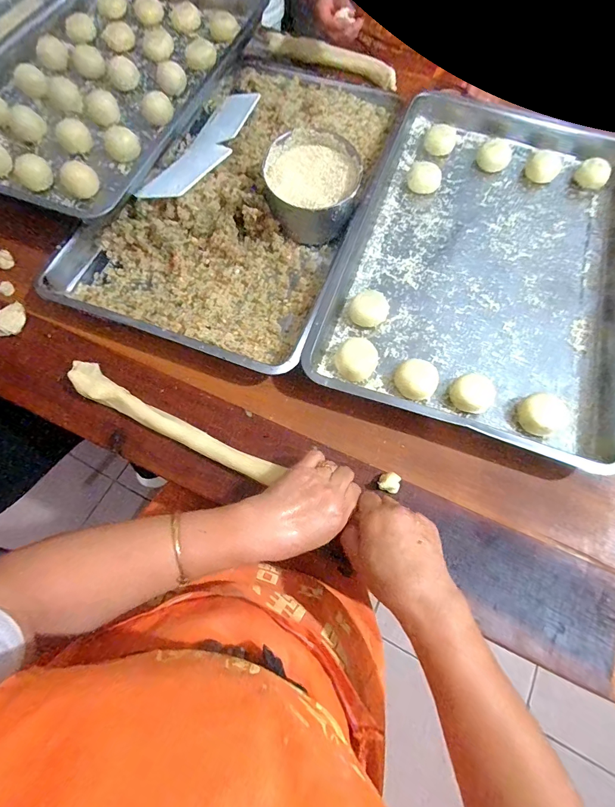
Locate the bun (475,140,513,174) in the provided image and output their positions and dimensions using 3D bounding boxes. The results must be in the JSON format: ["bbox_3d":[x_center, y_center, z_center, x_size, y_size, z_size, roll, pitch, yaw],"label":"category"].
[{"bbox_3d":[0.317,-0.420,0.644,0.052,0.026,0.052,31,71,11],"label":"bun"}]

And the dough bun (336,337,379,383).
[{"bbox_3d":[0.065,-0.057,0.491,0.048,0.029,0.052,0,68,0],"label":"dough bun"}]

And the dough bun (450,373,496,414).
[{"bbox_3d":[0.207,-0.011,0.478,0.050,0.031,0.045,40,73,15],"label":"dough bun"}]

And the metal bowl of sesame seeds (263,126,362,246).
[{"bbox_3d":[0.006,-0.316,0.571,0.129,0.094,0.132,0,68,0],"label":"metal bowl of sesame seeds"}]

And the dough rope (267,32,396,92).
[{"bbox_3d":[0.049,-0.682,0.749,0.273,0.034,0.043,25,70,10],"label":"dough rope"}]

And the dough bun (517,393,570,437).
[{"bbox_3d":[0.286,0.014,0.465,0.049,0.035,0.049,0,68,0],"label":"dough bun"}]

